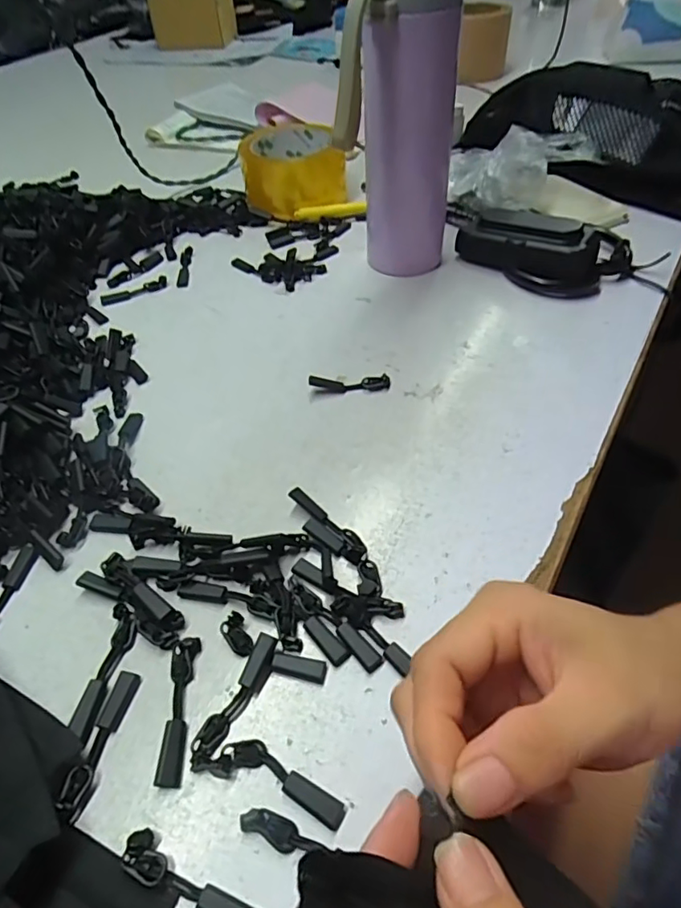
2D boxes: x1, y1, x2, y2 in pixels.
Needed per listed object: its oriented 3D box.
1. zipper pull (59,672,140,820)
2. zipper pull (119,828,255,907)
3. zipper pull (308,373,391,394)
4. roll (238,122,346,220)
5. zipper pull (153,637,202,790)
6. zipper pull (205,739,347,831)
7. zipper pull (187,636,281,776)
[{"bbox_3d":[-0.101,0.118,0.222,0.009,0.006,0.055,7,50,9],"label":"zipper pull"},{"bbox_3d":[-0.053,0.152,0.190,0.056,0.005,0.013,16,52,16],"label":"zipper pull"},{"bbox_3d":[0.006,-0.047,0.357,0.053,0.010,0.012,-3,49,0],"label":"zipper pull"},{"bbox_3d":[-0.045,-0.281,0.531,0.101,0.053,0.107,-3,49,0],"label":"roll"},{"bbox_3d":[-0.070,0.109,0.230,0.011,0.005,0.059,-3,49,0],"label":"zipper pull"},{"bbox_3d":[-0.025,0.127,0.211,0.056,0.005,0.016,15,51,15],"label":"zipper pull"},{"bbox_3d":[-0.045,0.105,0.229,0.013,0.009,0.057,20,53,19],"label":"zipper pull"}]

